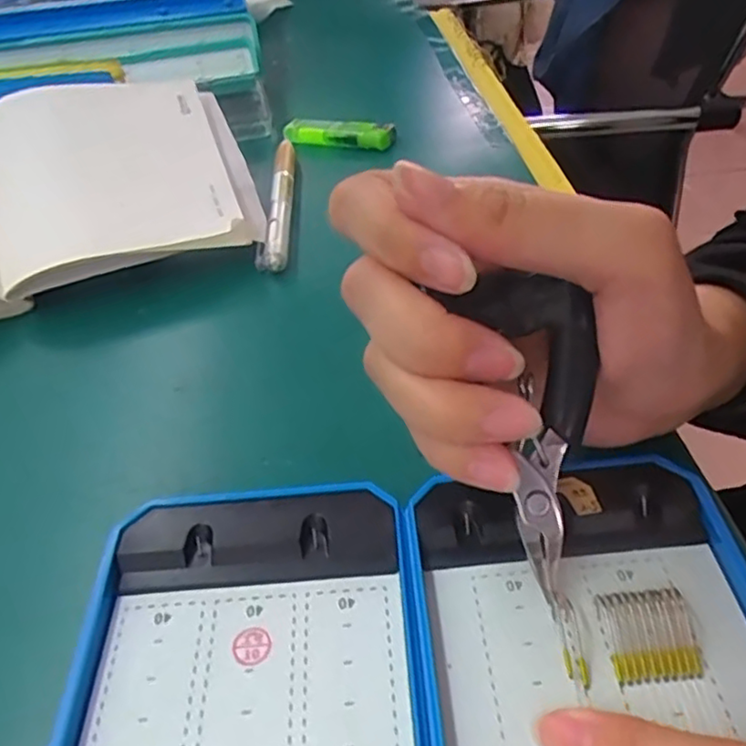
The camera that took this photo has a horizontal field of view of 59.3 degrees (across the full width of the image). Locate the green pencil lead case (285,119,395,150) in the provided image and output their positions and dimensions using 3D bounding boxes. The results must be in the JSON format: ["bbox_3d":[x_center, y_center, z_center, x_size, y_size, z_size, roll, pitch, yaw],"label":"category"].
[{"bbox_3d":[-0.022,-0.147,0.401,0.076,0.016,0.012,18,46,22],"label":"green pencil lead case"}]

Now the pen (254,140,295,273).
[{"bbox_3d":[-0.050,-0.094,0.358,0.015,0.011,0.126,-2,41,1],"label":"pen"}]

